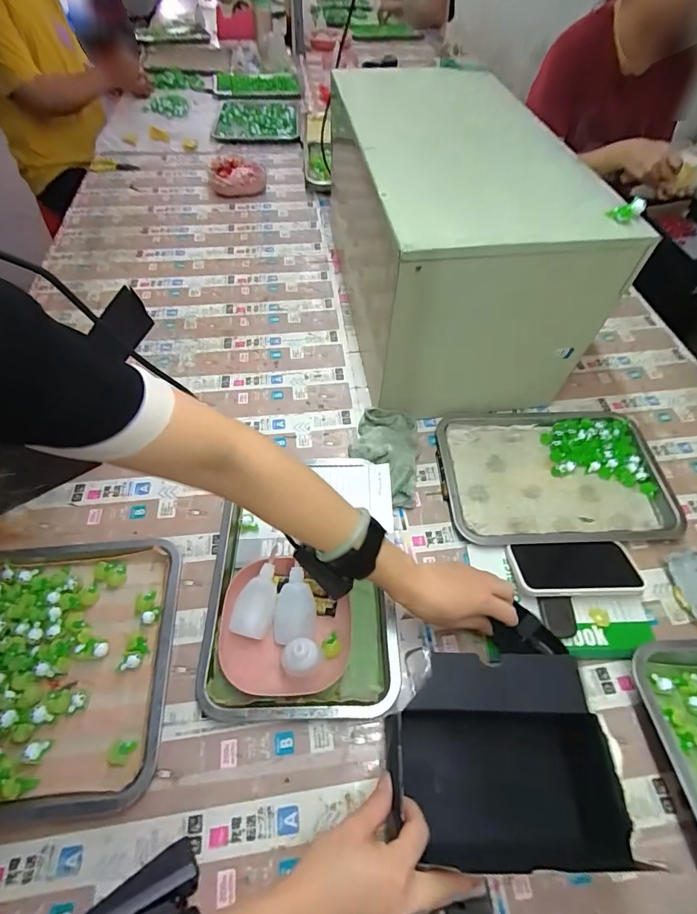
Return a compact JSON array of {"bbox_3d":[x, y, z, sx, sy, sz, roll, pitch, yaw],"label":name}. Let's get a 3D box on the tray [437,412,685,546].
[{"bbox_3d":[0.294,0.024,0.594,0.305,0.023,0.208,-1,54,-3],"label":"tray"}]

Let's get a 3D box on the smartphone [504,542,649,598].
[{"bbox_3d":[0.275,0.136,0.508,0.150,0.013,0.071,-2,39,-3],"label":"smartphone"}]

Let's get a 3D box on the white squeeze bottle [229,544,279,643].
[{"bbox_3d":[-0.101,0.155,0.478,0.040,0.030,0.097,11,54,5],"label":"white squeeze bottle"}]

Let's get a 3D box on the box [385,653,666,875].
[{"bbox_3d":[0.134,0.274,0.382,0.189,0.068,0.155,1,54,-2],"label":"box"}]

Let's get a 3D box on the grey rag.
[{"bbox_3d":[0.050,-0.008,0.599,0.101,0.040,0.147,6,54,2],"label":"grey rag"}]

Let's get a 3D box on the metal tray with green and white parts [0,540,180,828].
[{"bbox_3d":[-0.341,0.220,0.436,0.295,0.021,0.256,-3,54,-4],"label":"metal tray with green and white parts"}]

